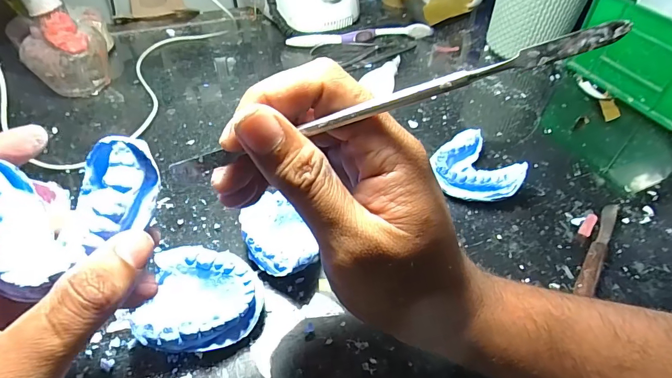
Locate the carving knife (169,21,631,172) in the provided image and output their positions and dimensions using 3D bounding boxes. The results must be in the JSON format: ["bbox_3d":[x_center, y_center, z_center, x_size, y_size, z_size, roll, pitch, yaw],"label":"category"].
[{"bbox_3d":[0.013,-0.030,0.147,0.169,0.006,0.005,-15,46,14],"label":"carving knife"}]

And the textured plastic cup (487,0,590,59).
[{"bbox_3d":[0.236,-0.213,0.463,0.094,0.110,0.088,1,48,-1],"label":"textured plastic cup"}]

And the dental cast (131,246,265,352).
[{"bbox_3d":[-0.081,0.070,0.246,0.068,0.026,0.061,2,48,0],"label":"dental cast"}]

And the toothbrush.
[{"bbox_3d":[0.033,-0.192,0.502,0.186,0.012,0.025,-9,49,-10],"label":"toothbrush"}]

